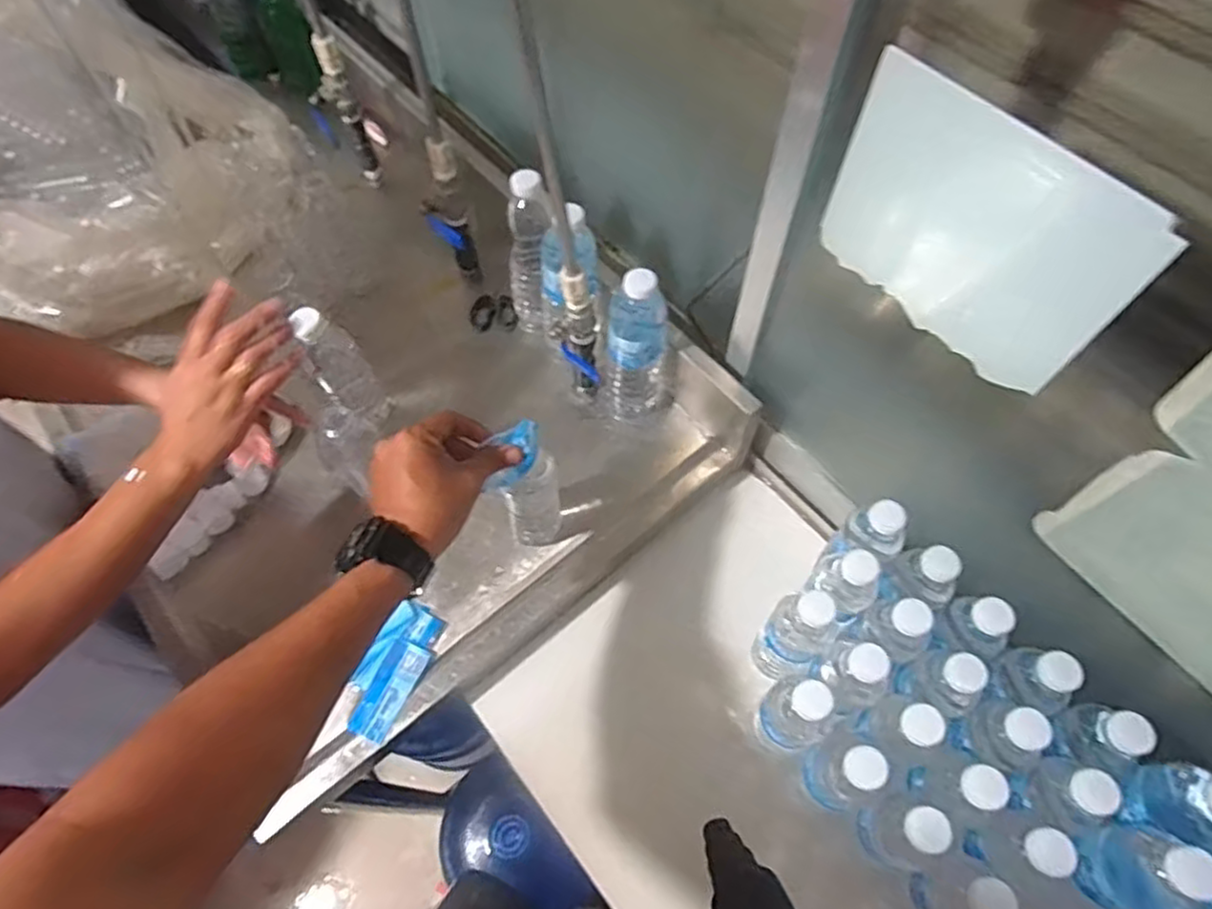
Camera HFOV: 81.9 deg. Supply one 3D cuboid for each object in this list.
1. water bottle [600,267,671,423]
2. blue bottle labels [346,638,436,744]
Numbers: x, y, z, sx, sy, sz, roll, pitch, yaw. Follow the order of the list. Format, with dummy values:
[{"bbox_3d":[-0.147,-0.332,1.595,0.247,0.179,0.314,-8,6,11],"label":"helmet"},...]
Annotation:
[{"bbox_3d":[0.035,-0.120,0.768,0.082,0.213,0.063,2,62,1],"label":"water bottle"},{"bbox_3d":[-0.215,0.236,0.701,0.041,0.008,0.098,21,64,11],"label":"blue bottle labels"}]

